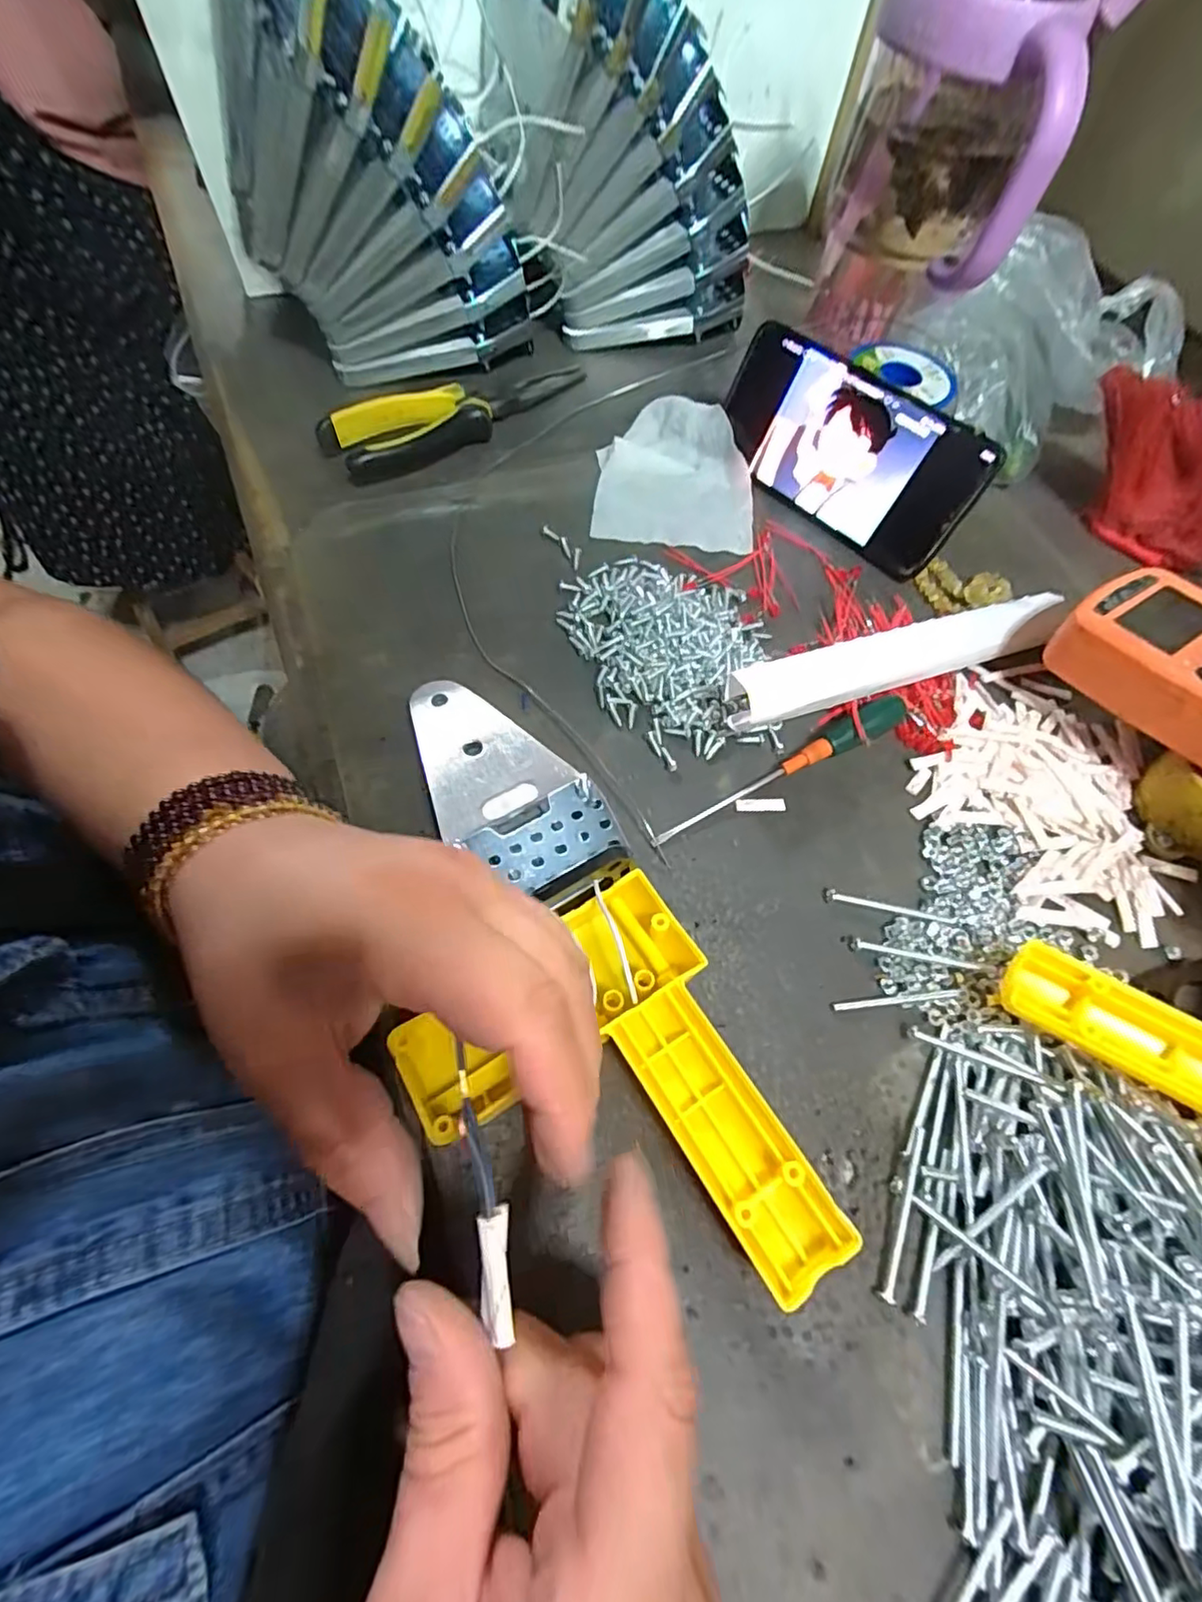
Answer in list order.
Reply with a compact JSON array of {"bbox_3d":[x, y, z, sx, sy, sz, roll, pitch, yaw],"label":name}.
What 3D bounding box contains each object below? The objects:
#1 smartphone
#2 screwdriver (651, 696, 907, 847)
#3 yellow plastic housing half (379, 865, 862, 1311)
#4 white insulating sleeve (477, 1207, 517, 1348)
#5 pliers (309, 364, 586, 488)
[{"bbox_3d":[0.141,-0.207,0.366,0.161,0.076,0.007,44,43,17],"label":"smartphone"},{"bbox_3d":[0.089,-0.013,0.295,0.141,0.019,0.015,-28,69,-16],"label":"screwdriver"},{"bbox_3d":[0.001,0.112,0.221,0.113,0.032,0.143,-24,68,-14],"label":"yellow plastic housing half"},{"bbox_3d":[-0.025,0.113,0.146,0.007,0.004,0.027,-4,75,-5],"label":"white insulating sleeve"},{"bbox_3d":[-0.082,-0.252,0.390,0.183,0.023,0.042,-32,70,-17],"label":"pliers"}]

